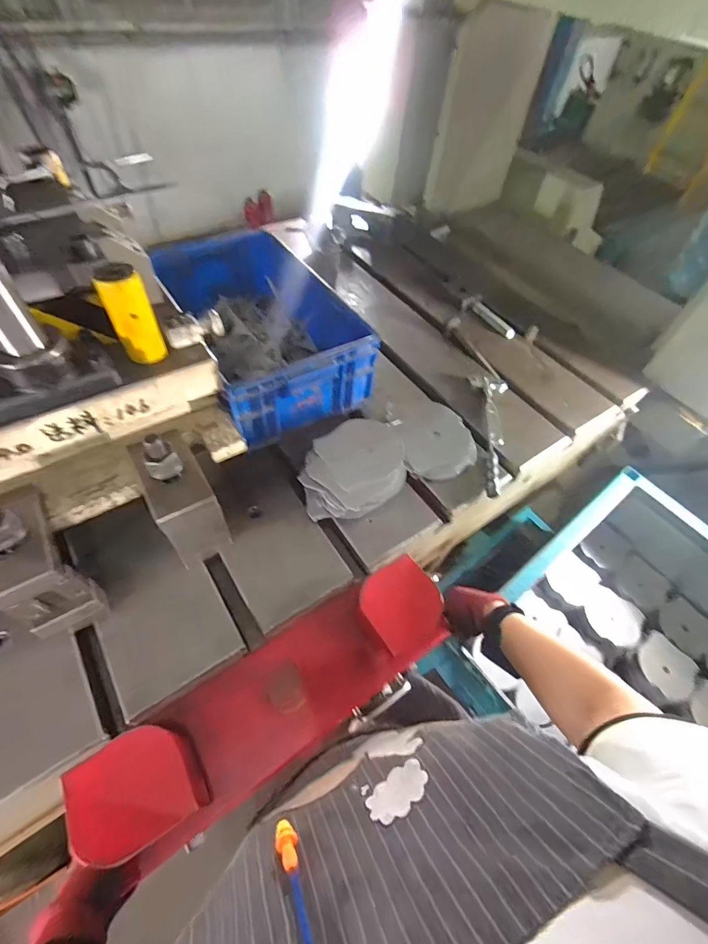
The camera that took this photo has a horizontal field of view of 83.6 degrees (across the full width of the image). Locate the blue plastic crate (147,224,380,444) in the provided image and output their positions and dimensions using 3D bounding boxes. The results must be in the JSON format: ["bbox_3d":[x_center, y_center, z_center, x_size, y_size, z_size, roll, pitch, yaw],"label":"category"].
[{"bbox_3d":[-0.186,-0.304,0.863,0.305,0.161,0.456,-22,60,-20],"label":"blue plastic crate"}]

